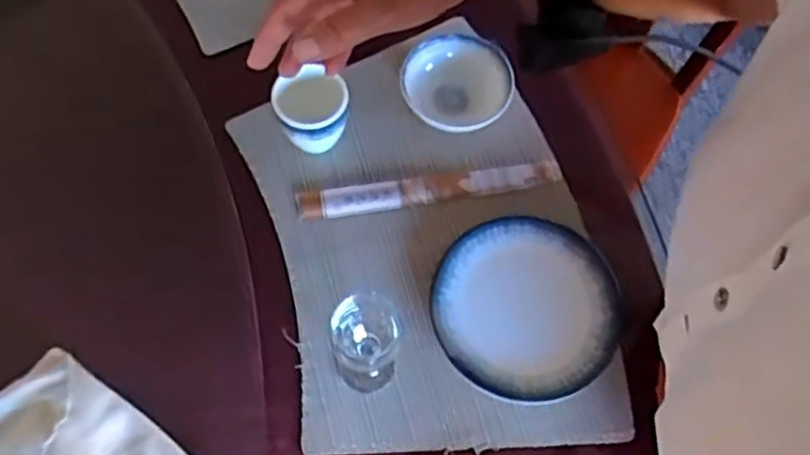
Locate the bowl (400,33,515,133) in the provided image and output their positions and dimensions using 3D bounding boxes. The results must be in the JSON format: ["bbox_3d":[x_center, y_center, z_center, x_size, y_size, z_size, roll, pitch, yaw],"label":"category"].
[{"bbox_3d":[0.054,-0.144,0.759,0.112,0.050,0.103,1,66,-2],"label":"bowl"}]

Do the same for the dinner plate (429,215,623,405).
[{"bbox_3d":[0.118,0.069,0.680,0.184,0.015,0.166,-37,72,-17],"label":"dinner plate"}]

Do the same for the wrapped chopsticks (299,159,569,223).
[{"bbox_3d":[0.027,-0.040,0.732,0.270,0.011,0.031,-8,67,-6],"label":"wrapped chopsticks"}]

